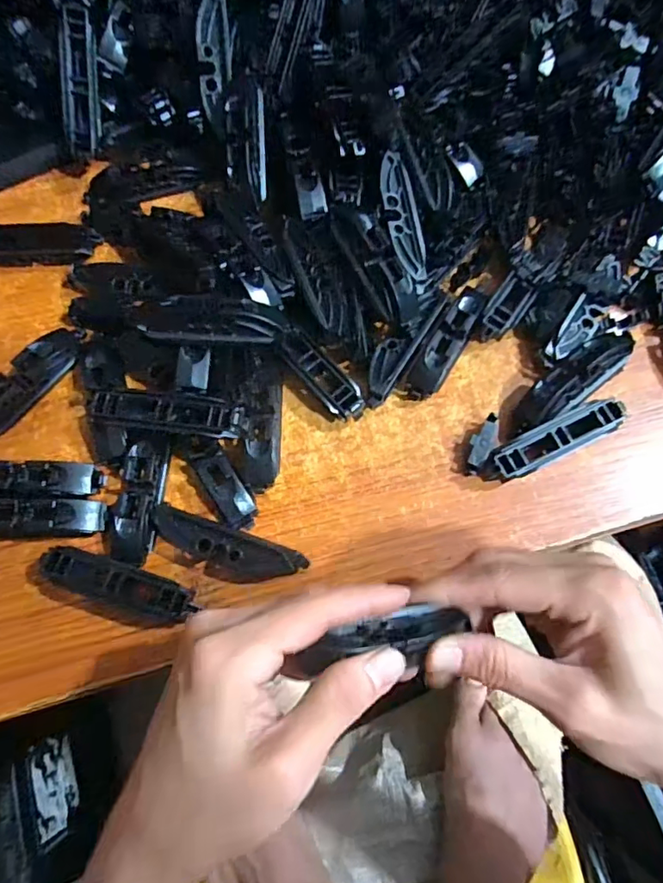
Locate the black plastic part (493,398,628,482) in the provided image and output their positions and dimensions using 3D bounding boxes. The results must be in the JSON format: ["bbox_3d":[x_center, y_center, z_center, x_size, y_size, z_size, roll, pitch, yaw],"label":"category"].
[{"bbox_3d":[0.119,-0.001,0.285,0.074,0.020,0.018,-26,74,-7],"label":"black plastic part"}]

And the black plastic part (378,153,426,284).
[{"bbox_3d":[0.038,-0.125,0.293,0.020,0.007,0.070,-12,86,-3],"label":"black plastic part"}]

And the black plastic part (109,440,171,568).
[{"bbox_3d":[-0.099,0.032,0.276,0.019,0.019,0.062,5,73,2],"label":"black plastic part"}]

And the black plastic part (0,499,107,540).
[{"bbox_3d":[-0.159,0.041,0.275,0.079,0.020,0.019,0,73,1],"label":"black plastic part"}]

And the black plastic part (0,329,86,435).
[{"bbox_3d":[-0.171,-0.032,0.296,0.018,0.020,0.079,37,77,11],"label":"black plastic part"}]

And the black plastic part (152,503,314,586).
[{"bbox_3d":[-0.053,0.056,0.268,0.077,0.020,0.025,19,74,6],"label":"black plastic part"}]

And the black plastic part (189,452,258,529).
[{"bbox_3d":[-0.054,0.026,0.279,0.019,0.016,0.044,-29,75,-8],"label":"black plastic part"}]

